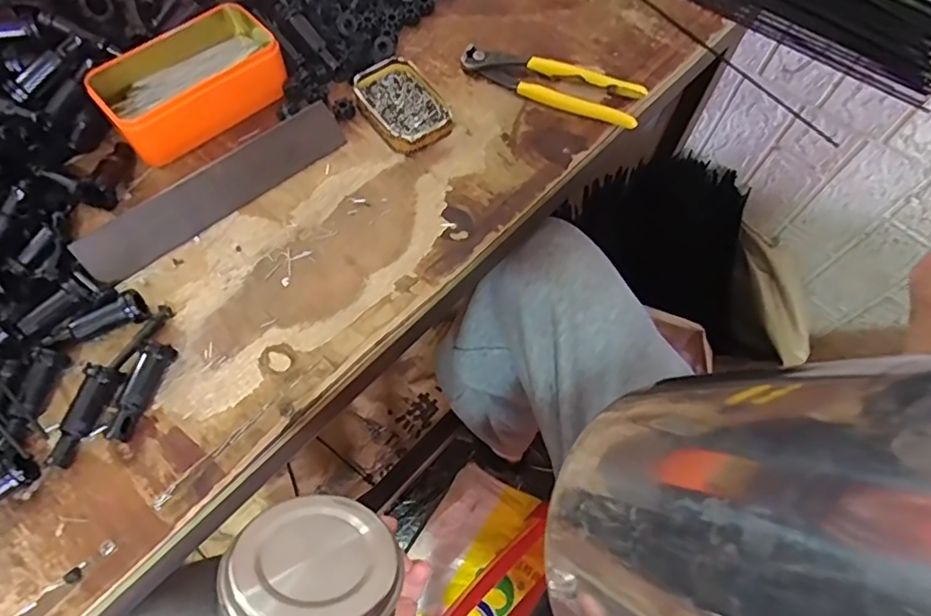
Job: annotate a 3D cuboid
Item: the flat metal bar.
[{"bbox_3d":[-0.193,-0.094,0.442,0.217,0.037,0.004,-39,32,-19],"label":"flat metal bar"}]

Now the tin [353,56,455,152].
[{"bbox_3d":[-0.054,-0.176,0.486,0.063,0.021,0.092,-32,69,-17],"label":"tin"}]

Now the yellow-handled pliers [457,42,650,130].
[{"bbox_3d":[0.078,-0.205,0.507,0.164,0.013,0.045,22,65,8],"label":"yellow-handled pliers"}]

